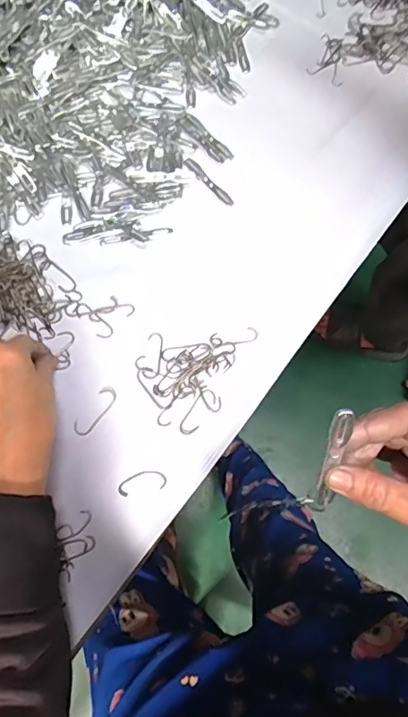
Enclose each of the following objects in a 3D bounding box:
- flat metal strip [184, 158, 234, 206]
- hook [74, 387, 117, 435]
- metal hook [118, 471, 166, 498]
[{"bbox_3d":[0.005,-0.177,0.506,0.012,0.004,0.067,-41,78,-15],"label":"flat metal strip"},{"bbox_3d":[-0.092,0.045,0.429,0.016,0.004,0.047,33,73,9],"label":"hook"},{"bbox_3d":[-0.050,0.101,0.412,0.039,0.004,0.017,-11,72,-7],"label":"metal hook"}]

